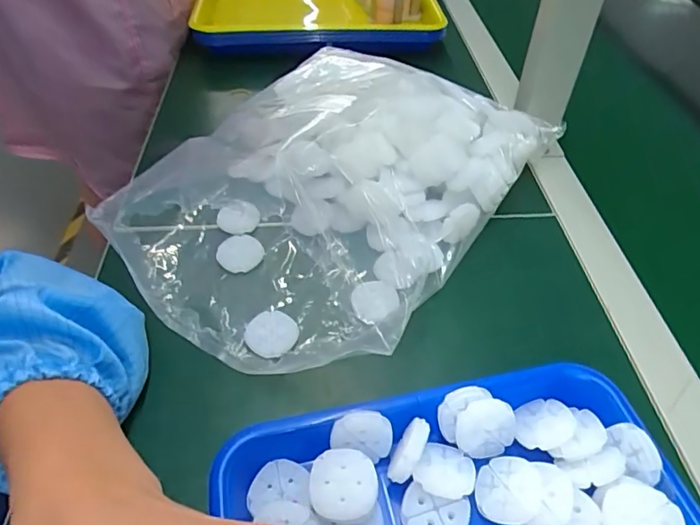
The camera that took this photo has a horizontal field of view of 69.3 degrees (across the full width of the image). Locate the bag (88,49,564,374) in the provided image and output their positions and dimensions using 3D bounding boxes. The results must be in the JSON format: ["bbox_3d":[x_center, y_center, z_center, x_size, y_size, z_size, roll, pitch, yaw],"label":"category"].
[{"bbox_3d":[-0.012,-0.083,0.434,0.247,0.081,0.348,28,53,23],"label":"bag"}]

